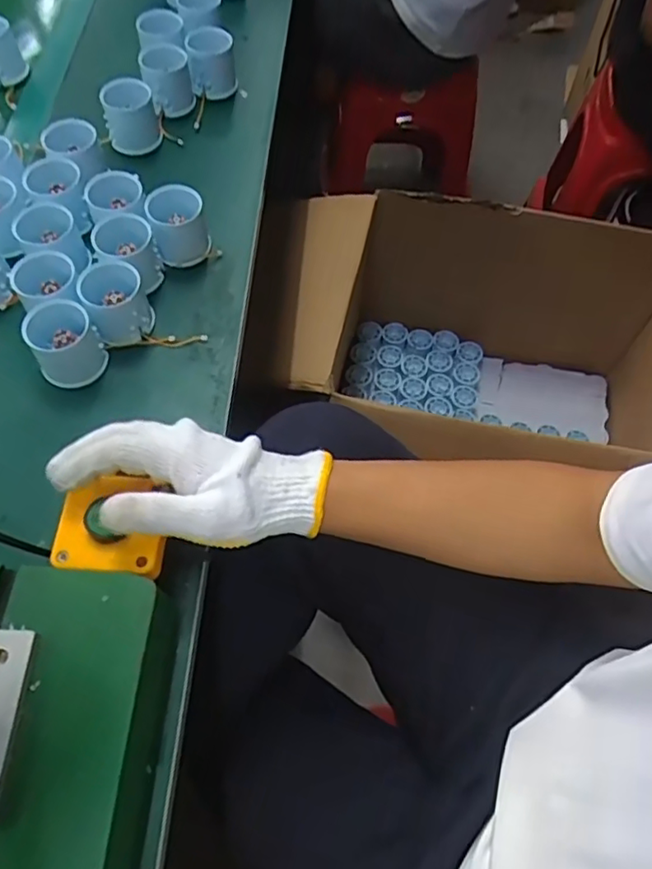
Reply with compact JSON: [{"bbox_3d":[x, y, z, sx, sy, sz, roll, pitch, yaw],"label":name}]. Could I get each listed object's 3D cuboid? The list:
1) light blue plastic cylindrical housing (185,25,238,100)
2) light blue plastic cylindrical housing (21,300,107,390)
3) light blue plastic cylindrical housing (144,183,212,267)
[{"bbox_3d":[-0.127,-0.413,0.686,0.053,0.058,0.048,-12,63,-8],"label":"light blue plastic cylindrical housing"},{"bbox_3d":[-0.214,-0.074,0.504,0.053,0.057,0.053,-25,66,-14],"label":"light blue plastic cylindrical housing"},{"bbox_3d":[-0.138,-0.194,0.575,0.052,0.055,0.057,1,62,-1],"label":"light blue plastic cylindrical housing"}]

